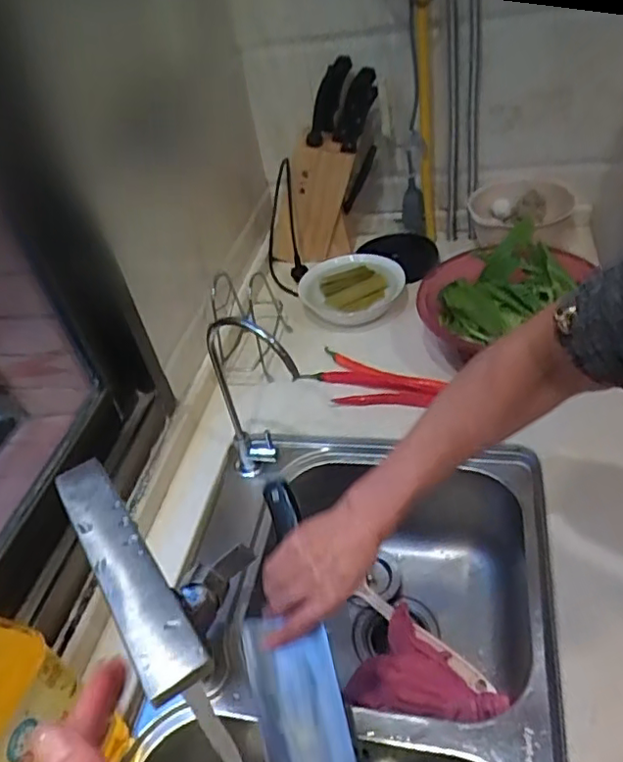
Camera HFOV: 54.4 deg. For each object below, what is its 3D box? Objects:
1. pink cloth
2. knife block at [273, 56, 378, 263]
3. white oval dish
[{"bbox_3d":[0.134,0.363,0.720,0.163,0.040,0.126,27,54,35],"label":"pink cloth"},{"bbox_3d":[0.016,-0.353,1.038,0.189,0.308,0.098,-8,42,4],"label":"knife block"},{"bbox_3d":[0.068,-0.150,1.008,0.173,0.045,0.154,-14,42,-2],"label":"white oval dish"}]

